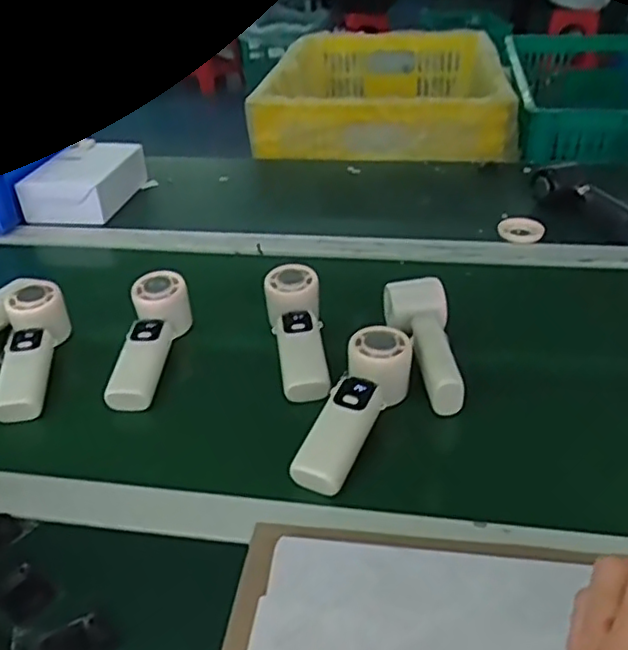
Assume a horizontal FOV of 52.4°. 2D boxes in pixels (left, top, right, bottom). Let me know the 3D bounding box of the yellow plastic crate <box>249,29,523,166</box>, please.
[{"bbox_3d":[0.159,-0.498,1.364,0.473,0.138,0.683,6,32,7],"label":"yellow plastic crate"}]

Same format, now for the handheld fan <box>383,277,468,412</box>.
[{"bbox_3d":[0.104,0.013,0.606,0.053,0.055,0.151,-3,35,-1],"label":"handheld fan"}]

